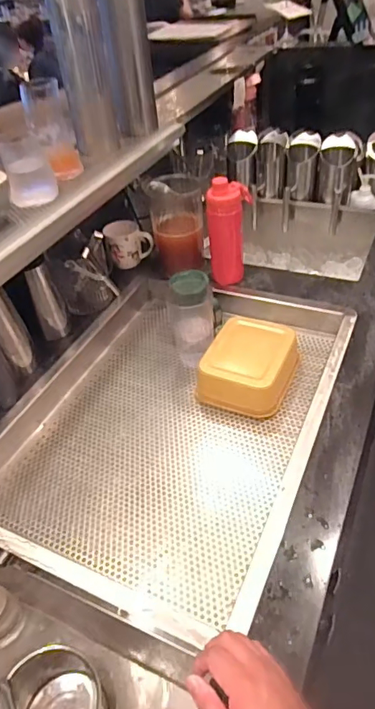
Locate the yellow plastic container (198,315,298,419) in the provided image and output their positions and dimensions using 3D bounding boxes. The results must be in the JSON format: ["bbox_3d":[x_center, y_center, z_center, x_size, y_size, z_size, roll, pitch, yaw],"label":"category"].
[{"bbox_3d":[0.116,0.014,0.921,0.162,0.088,0.180,13,45,21],"label":"yellow plastic container"}]

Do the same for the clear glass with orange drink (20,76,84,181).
[{"bbox_3d":[-0.242,-0.400,0.870,0.079,0.155,0.076,-20,43,-14],"label":"clear glass with orange drink"}]

